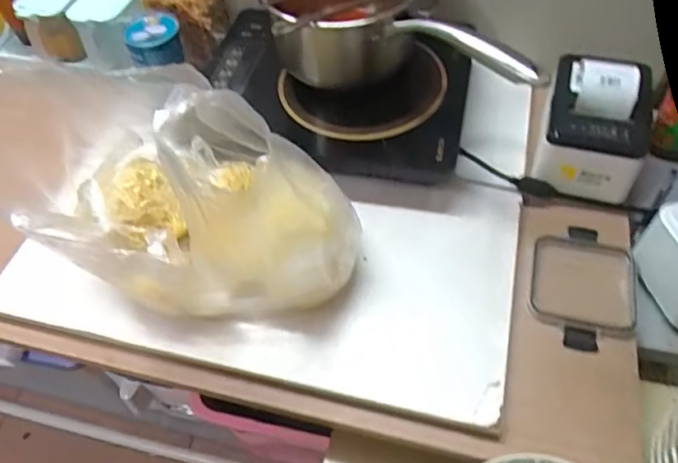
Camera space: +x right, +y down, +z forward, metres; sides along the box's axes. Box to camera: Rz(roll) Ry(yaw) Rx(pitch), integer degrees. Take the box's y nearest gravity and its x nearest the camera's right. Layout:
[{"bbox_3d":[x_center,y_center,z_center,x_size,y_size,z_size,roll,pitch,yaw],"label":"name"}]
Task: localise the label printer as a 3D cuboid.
[{"bbox_3d":[0.295,-0.127,0.622,0.112,0.109,0.142,15,54,16],"label":"label printer"}]

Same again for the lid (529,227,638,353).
[{"bbox_3d":[0.258,0.057,0.570,0.102,0.010,0.145,11,52,13],"label":"lid"}]

